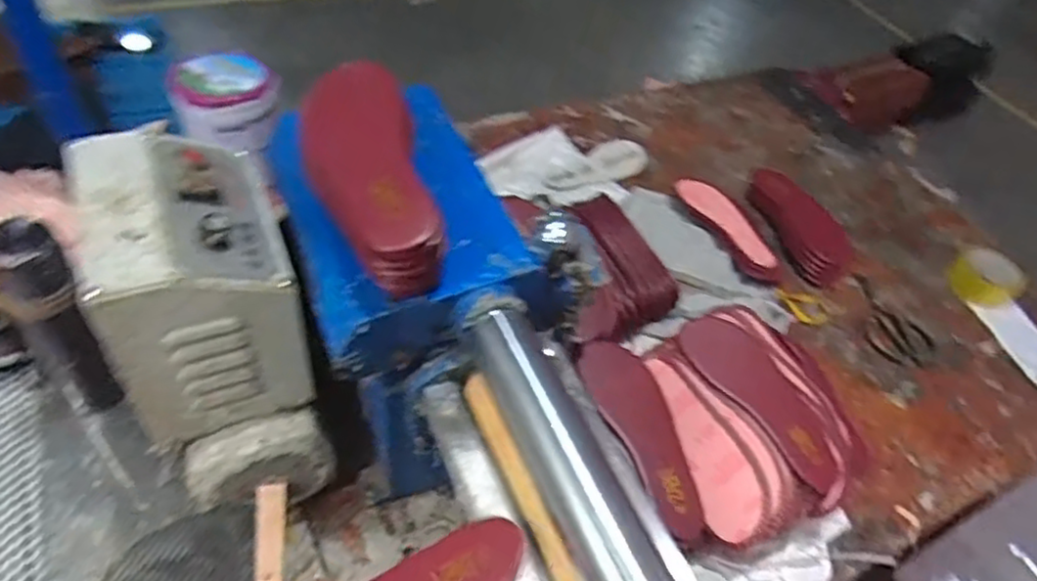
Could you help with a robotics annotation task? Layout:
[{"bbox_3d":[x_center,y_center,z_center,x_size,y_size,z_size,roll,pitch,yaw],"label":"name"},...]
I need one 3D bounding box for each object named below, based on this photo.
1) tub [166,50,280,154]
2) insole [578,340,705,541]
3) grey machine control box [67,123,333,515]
[{"bbox_3d":[-0.406,-0.265,0.970,0.145,0.068,0.138,8,48,-3],"label":"tub"},{"bbox_3d":[0.142,0.153,0.758,0.083,0.013,0.223,-14,61,-27],"label":"insole"},{"bbox_3d":[-0.280,0.026,0.647,0.147,0.280,0.218,-12,52,-20],"label":"grey machine control box"}]

